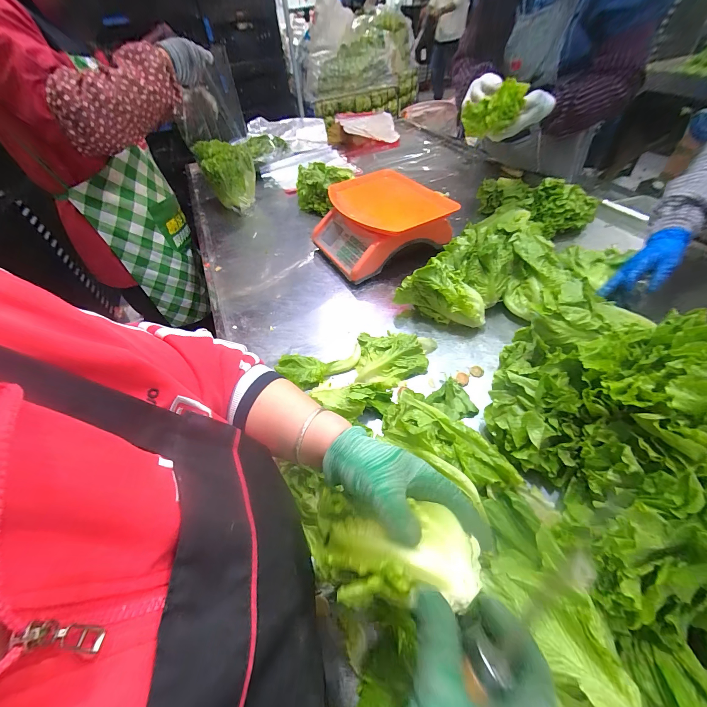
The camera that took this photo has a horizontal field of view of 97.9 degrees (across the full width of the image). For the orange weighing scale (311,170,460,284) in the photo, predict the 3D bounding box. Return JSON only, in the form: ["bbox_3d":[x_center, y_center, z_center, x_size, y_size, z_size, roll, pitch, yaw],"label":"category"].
[{"bbox_3d":[0.061,-0.324,0.787,0.282,0.128,0.286,-26,52,-17],"label":"orange weighing scale"}]

